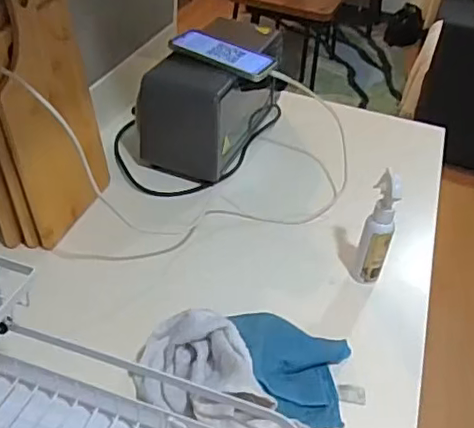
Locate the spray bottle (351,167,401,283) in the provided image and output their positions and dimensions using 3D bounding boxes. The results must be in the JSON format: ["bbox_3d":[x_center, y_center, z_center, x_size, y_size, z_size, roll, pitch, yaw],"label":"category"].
[{"bbox_3d":[0.183,0.022,0.765,0.043,0.152,0.044,17,38,13],"label":"spray bottle"}]

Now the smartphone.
[{"bbox_3d":[-0.021,-0.252,0.937,0.165,0.013,0.083,24,45,15],"label":"smartphone"}]

